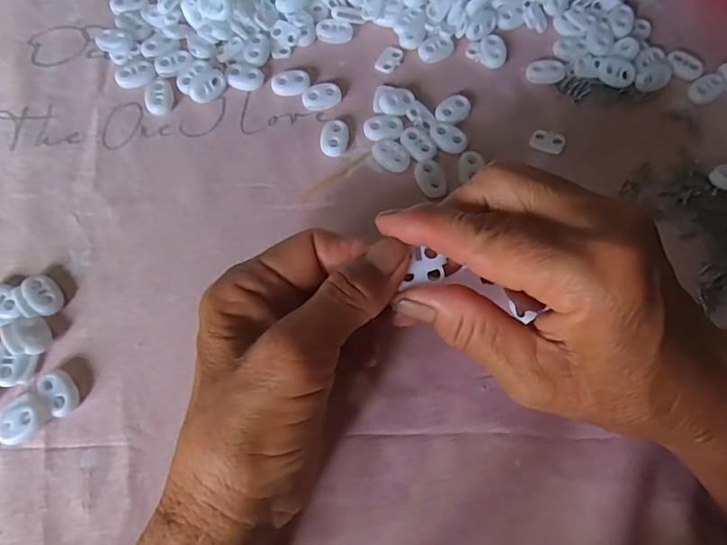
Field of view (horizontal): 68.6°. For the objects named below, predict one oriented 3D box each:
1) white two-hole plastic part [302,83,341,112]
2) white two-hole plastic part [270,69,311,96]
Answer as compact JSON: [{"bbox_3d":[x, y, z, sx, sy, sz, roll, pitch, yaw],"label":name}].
[{"bbox_3d":[-0.024,-0.102,0.309,0.022,0.006,0.013,-15,72,-7],"label":"white two-hole plastic part"},{"bbox_3d":[-0.042,-0.110,0.311,0.022,0.006,0.014,-5,71,-4],"label":"white two-hole plastic part"}]

